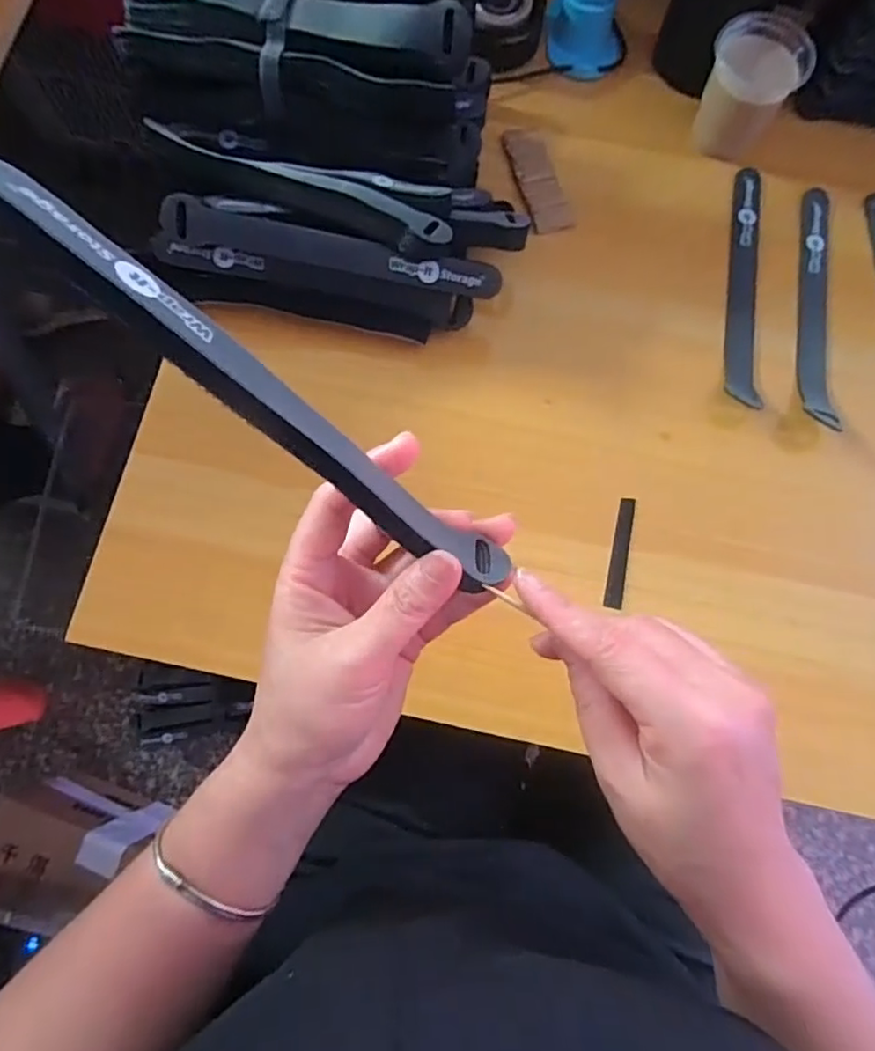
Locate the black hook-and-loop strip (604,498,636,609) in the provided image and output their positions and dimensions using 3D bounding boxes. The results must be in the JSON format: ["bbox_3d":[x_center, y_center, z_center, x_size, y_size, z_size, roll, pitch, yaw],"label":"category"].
[{"bbox_3d":[0.115,0.017,0.383,0.011,0.004,0.070,10,76,9],"label":"black hook-and-loop strip"}]

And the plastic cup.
[{"bbox_3d":[0.228,-0.322,0.448,0.064,0.057,0.073,33,79,6],"label":"plastic cup"}]

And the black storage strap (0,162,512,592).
[{"bbox_3d":[-0.047,-0.034,0.200,0.196,0.018,0.021,39,78,-28],"label":"black storage strap"}]

